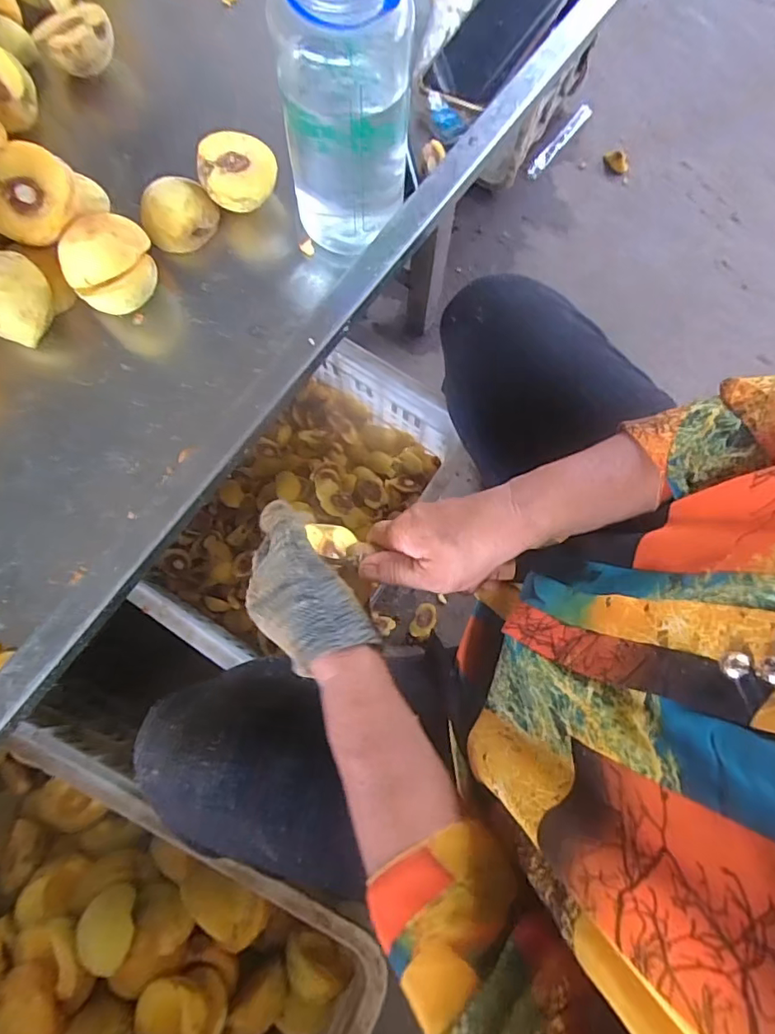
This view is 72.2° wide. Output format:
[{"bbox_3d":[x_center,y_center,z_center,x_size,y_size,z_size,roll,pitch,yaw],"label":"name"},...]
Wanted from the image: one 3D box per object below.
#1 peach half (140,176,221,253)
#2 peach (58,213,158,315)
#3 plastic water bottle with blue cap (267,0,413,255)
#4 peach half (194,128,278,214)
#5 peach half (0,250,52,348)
[{"bbox_3d":[-0.184,-0.263,0.464,0.060,0.038,0.047,-40,80,-10],"label":"peach half"},{"bbox_3d":[-0.224,-0.202,0.438,0.071,0.059,0.069,-26,78,-7],"label":"peach"},{"bbox_3d":[-0.027,-0.291,0.374,0.094,0.214,0.083,-5,76,-2],"label":"plastic water bottle with blue cap"},{"bbox_3d":[-0.129,-0.295,0.468,0.064,0.044,0.063,0,76,-1],"label":"peach half"},{"bbox_3d":[-0.297,-0.172,0.430,0.046,0.057,0.058,31,78,6],"label":"peach half"}]

